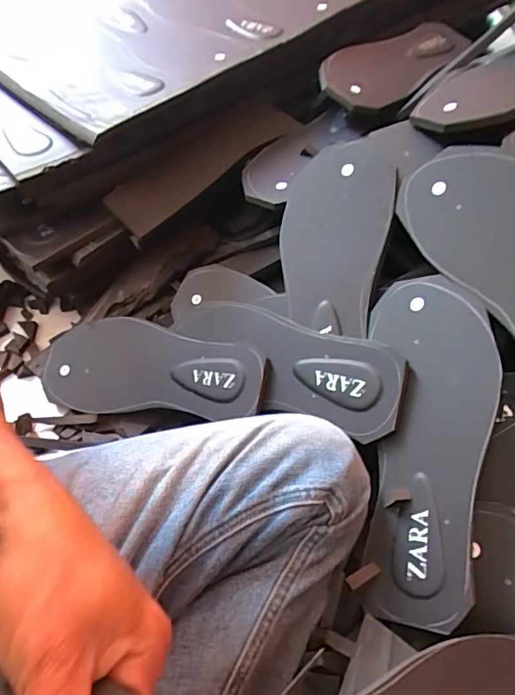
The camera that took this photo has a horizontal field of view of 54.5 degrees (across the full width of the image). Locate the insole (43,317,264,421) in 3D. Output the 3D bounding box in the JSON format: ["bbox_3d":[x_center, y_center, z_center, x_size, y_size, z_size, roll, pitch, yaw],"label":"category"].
[{"bbox_3d":[-0.111,0.017,0.496,0.250,0.014,0.096,0,74,23],"label":"insole"}]

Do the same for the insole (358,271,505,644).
[{"bbox_3d":[0.128,0.066,0.370,0.092,0.016,0.247,-7,67,33],"label":"insole"}]

